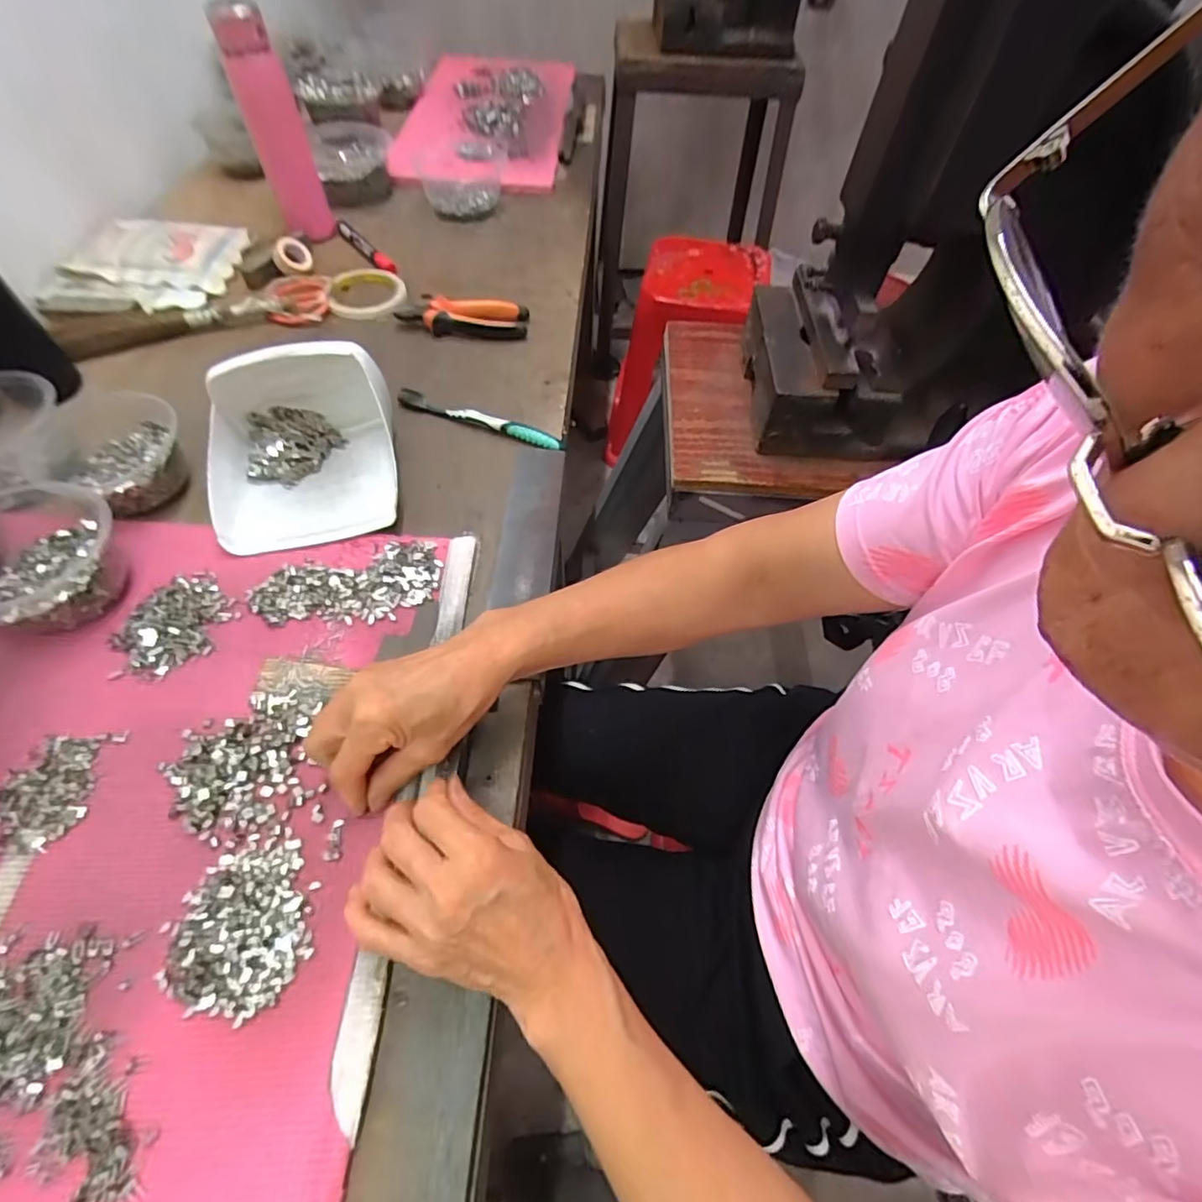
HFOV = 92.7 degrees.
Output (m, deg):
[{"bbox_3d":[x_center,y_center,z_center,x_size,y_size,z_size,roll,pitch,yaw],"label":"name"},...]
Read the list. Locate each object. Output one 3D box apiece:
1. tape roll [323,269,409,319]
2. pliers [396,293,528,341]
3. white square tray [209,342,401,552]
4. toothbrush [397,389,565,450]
[{"bbox_3d":[-0.289,-0.382,0.706,0.091,0.014,0.098,1,56,-2],"label":"tape roll"},{"bbox_3d":[-0.163,-0.340,0.680,0.148,0.022,0.063,6,56,0],"label":"pliers"},{"bbox_3d":[-0.265,-0.141,0.496,0.153,0.083,0.174,-9,58,-10],"label":"white square tray"},{"bbox_3d":[-0.123,-0.183,0.581,0.178,0.016,0.016,19,57,8],"label":"toothbrush"}]

